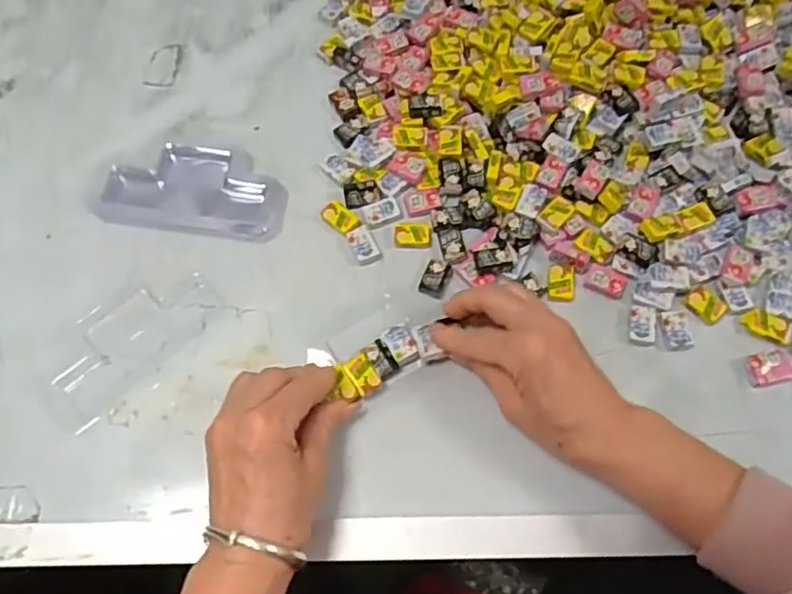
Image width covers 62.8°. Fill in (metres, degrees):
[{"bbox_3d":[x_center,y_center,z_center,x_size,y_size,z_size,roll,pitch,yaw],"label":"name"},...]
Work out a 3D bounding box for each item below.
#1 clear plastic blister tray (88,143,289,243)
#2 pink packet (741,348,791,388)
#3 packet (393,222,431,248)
[{"bbox_3d":[-0.156,-0.083,0.490,0.146,0.013,0.075,11,68,6],"label":"clear plastic blister tray"},{"bbox_3d":[0.248,0.047,0.430,0.030,0.007,0.022,-11,68,-3],"label":"pink packet"},{"bbox_3d":[0.012,-0.046,0.471,0.027,0.004,0.020,0,68,2],"label":"packet"}]

